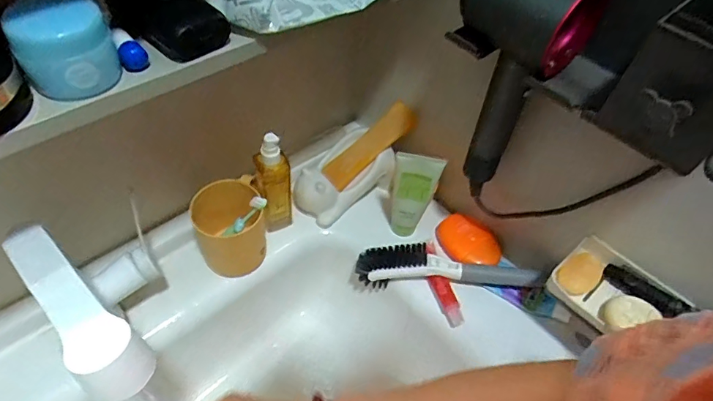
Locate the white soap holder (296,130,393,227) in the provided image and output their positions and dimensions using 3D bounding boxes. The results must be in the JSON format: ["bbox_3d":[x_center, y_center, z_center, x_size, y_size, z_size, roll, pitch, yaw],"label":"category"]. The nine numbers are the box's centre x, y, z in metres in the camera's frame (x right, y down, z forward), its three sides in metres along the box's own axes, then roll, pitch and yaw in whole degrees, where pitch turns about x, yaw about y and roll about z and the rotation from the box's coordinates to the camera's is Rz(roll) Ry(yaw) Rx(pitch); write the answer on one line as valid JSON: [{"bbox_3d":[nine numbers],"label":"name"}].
[{"bbox_3d":[-0.027,-0.032,0.659,0.135,0.095,0.097,-29,60,-26],"label":"white soap holder"}]

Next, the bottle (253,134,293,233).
[{"bbox_3d":[-0.106,-0.021,0.576,0.040,0.159,0.027,-13,54,-16],"label":"bottle"}]

